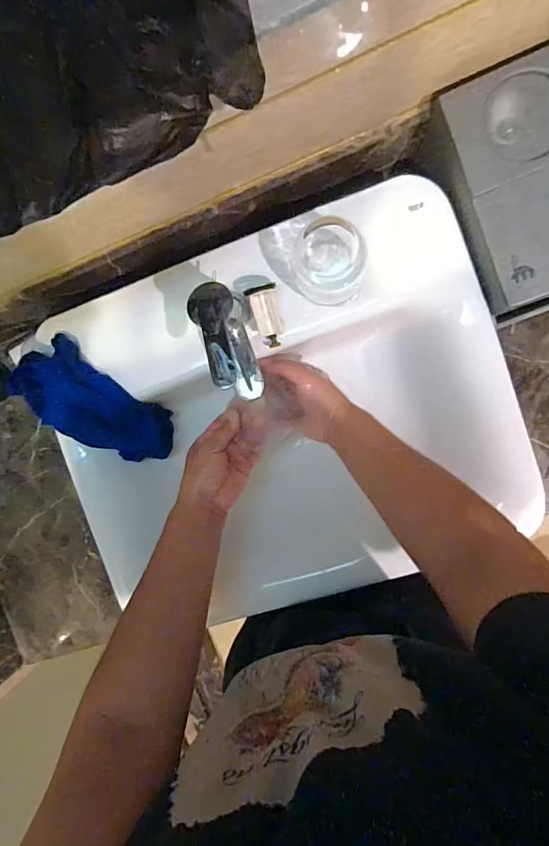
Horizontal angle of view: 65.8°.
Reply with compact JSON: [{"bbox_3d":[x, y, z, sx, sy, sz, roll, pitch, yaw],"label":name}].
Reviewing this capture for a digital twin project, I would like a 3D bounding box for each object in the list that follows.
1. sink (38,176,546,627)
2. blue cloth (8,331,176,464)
[{"bbox_3d":[0.004,-0.002,0.555,0.542,0.133,0.432,-21,91,9],"label":"sink"},{"bbox_3d":[-0.227,-0.018,0.554,0.211,0.058,0.096,36,99,-28],"label":"blue cloth"}]

